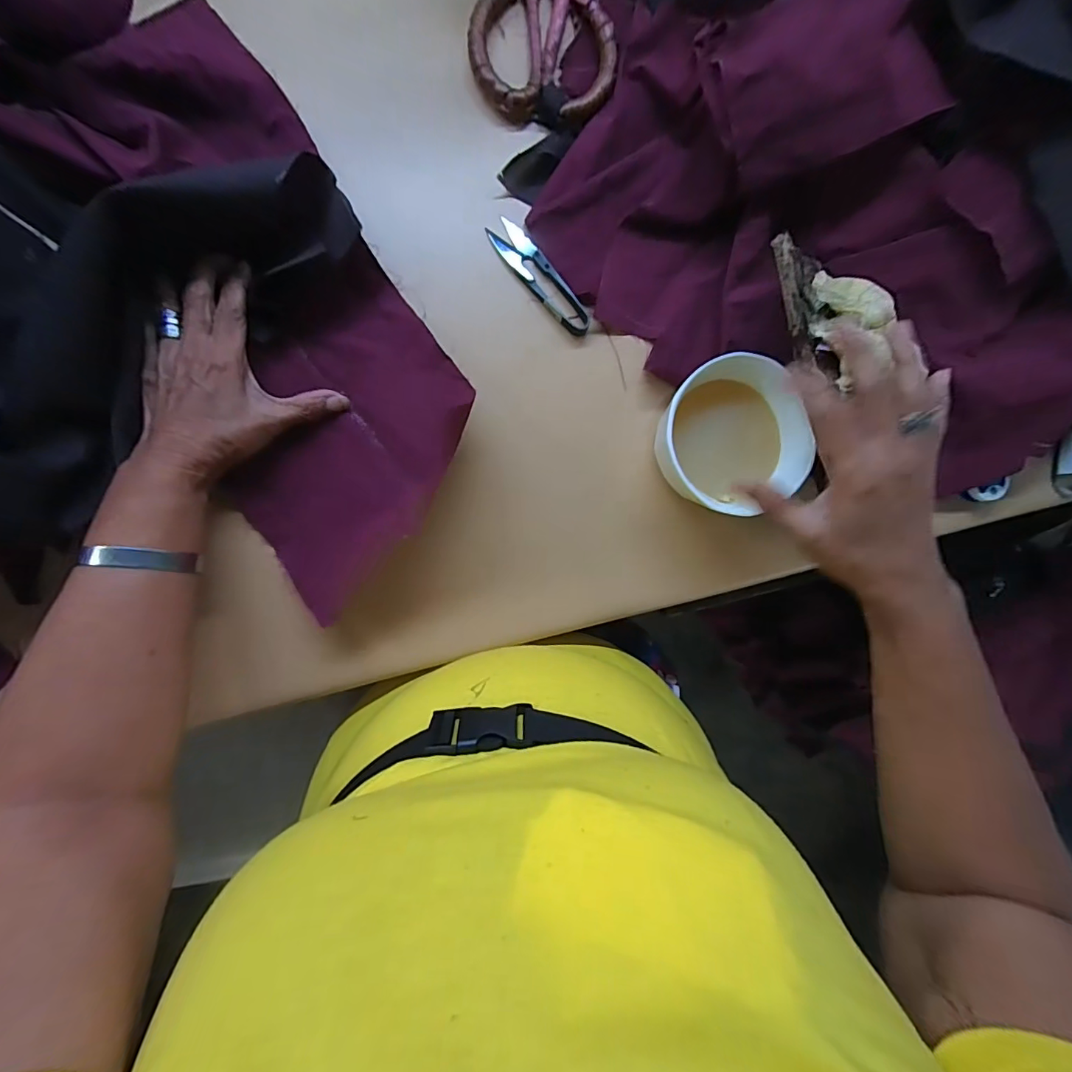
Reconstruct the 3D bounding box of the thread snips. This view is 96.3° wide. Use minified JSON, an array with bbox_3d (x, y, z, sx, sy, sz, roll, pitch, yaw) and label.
[{"bbox_3d":[0.003,-0.186,0.349,0.024,0.009,0.096,-41,96,-5],"label":"thread snips"}]

